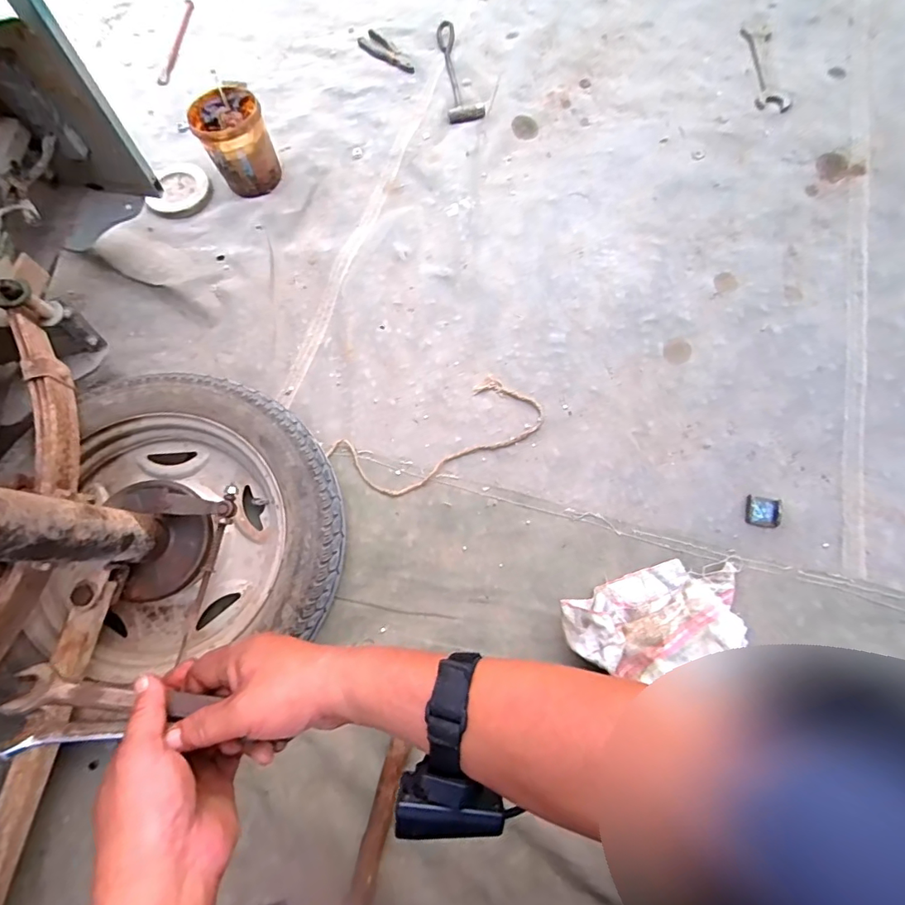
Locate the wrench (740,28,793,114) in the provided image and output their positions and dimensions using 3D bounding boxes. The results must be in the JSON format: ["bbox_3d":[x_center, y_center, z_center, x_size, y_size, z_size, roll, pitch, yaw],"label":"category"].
[{"bbox_3d":[0.646,-0.798,0.987,0.060,0.022,0.273,2,70,2],"label":"wrench"}]

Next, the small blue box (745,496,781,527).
[{"bbox_3d":[0.422,0.080,0.646,0.040,0.017,0.039,10,71,6],"label":"small blue box"}]

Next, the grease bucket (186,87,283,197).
[{"bbox_3d":[-0.389,-0.559,0.867,0.119,0.118,0.120,-1,70,2],"label":"grease bucket"}]

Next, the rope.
[{"bbox_3d":[-0.017,-0.024,0.705,0.319,0.027,0.109,-23,71,-6],"label":"rope"}]

